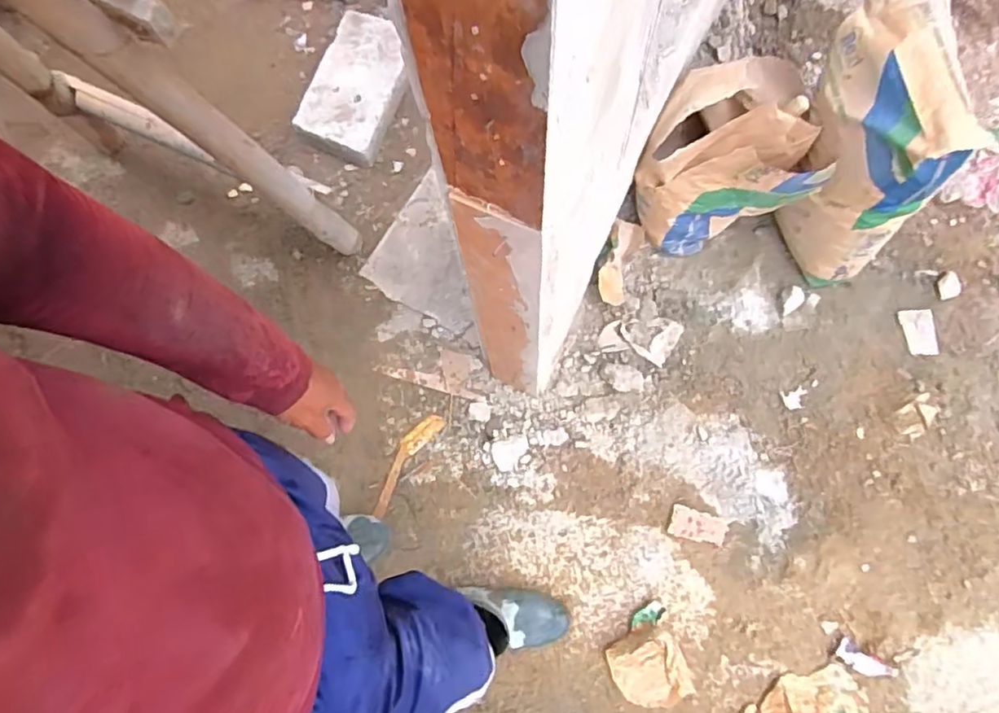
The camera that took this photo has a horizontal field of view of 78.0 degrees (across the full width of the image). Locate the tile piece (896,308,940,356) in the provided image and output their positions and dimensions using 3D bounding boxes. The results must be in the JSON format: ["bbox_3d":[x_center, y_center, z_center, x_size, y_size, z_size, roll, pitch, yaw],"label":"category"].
[{"bbox_3d":[0.955,-0.056,1.399,0.074,0.012,0.107,-8,74,0],"label":"tile piece"}]

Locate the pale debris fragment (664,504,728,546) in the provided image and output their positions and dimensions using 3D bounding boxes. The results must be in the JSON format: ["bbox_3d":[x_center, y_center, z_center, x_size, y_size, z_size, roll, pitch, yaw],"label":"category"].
[{"bbox_3d":[0.398,0.343,1.242,0.110,0.009,0.062,17,76,7],"label":"pale debris fragment"}]

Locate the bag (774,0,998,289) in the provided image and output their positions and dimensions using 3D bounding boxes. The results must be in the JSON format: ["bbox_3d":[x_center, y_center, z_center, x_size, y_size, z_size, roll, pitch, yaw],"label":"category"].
[{"bbox_3d":[0.696,-0.402,1.214,0.185,0.432,0.370,-15,74,-2],"label":"bag"}]

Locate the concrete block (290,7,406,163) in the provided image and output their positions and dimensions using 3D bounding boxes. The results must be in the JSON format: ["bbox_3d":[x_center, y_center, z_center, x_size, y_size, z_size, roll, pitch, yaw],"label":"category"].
[{"bbox_3d":[-0.339,-0.658,1.494,0.219,0.080,0.351,19,76,7],"label":"concrete block"}]

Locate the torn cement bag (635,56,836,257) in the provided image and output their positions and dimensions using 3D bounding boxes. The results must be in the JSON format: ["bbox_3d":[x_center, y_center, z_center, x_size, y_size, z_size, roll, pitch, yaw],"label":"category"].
[{"bbox_3d":[0.443,-0.404,1.298,0.328,0.341,0.279,-12,74,-1],"label":"torn cement bag"}]

